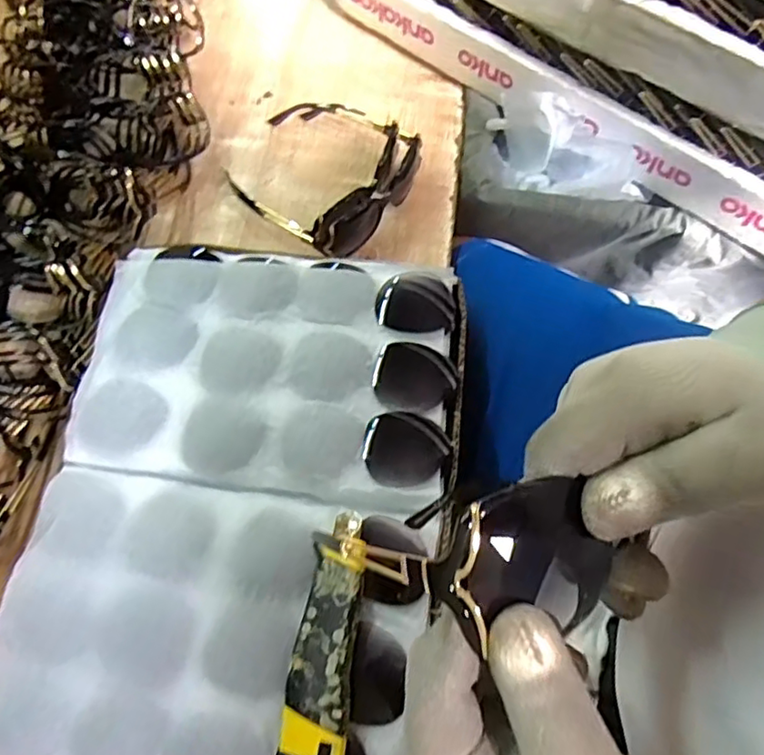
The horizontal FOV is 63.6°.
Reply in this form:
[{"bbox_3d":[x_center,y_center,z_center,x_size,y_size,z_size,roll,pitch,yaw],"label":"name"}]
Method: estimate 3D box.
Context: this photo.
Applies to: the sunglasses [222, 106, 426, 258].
[{"bbox_3d":[-0.053,-0.203,0.578,0.160,0.048,0.172,32,71,12],"label":"sunglasses"}]

